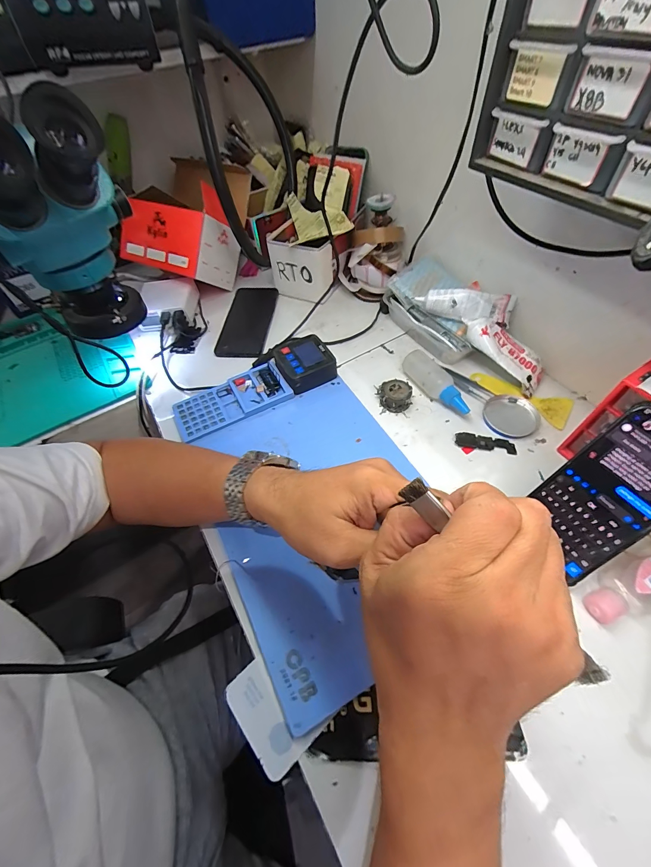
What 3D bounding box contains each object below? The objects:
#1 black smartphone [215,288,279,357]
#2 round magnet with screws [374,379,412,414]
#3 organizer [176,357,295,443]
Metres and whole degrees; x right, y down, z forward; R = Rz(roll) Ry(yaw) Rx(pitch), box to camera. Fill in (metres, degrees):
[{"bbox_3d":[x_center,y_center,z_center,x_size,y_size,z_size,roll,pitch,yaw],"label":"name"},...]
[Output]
[{"bbox_3d":[-0.131,-0.195,0.575,0.084,0.017,0.179,0,54,3],"label":"black smartphone"},{"bbox_3d":[0.089,-0.049,0.437,0.041,0.024,0.038,-3,55,2],"label":"round magnet with screws"},{"bbox_3d":[-0.124,-0.044,0.449,0.148,0.018,0.068,-26,57,-14],"label":"organizer"}]

